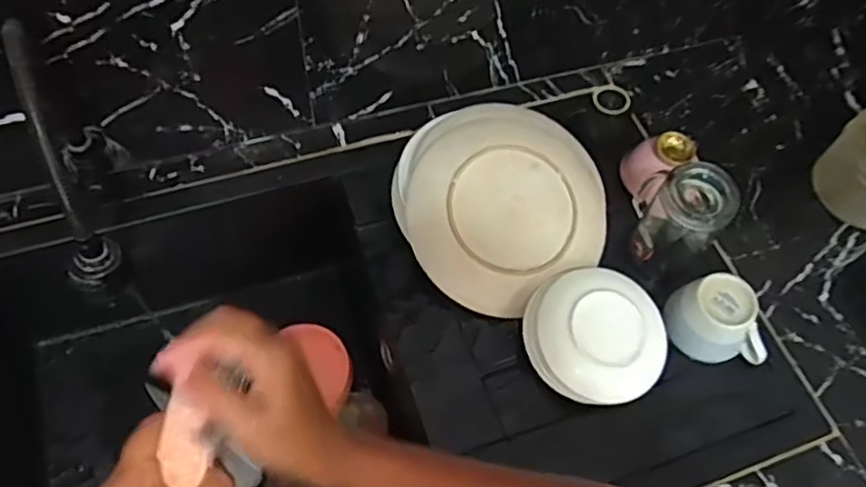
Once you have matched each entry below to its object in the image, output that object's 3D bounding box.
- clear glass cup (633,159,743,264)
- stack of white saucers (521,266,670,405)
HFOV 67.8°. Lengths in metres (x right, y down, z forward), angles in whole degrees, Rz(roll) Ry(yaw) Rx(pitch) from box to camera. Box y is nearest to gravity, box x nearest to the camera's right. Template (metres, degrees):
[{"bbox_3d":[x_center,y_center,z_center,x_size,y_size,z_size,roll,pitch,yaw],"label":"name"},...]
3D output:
[{"bbox_3d":[0.265,-0.027,0.680,0.071,0.116,0.072,39,65,17],"label":"clear glass cup"},{"bbox_3d":[0.167,0.091,0.661,0.133,0.047,0.141,-36,69,-22],"label":"stack of white saucers"}]

